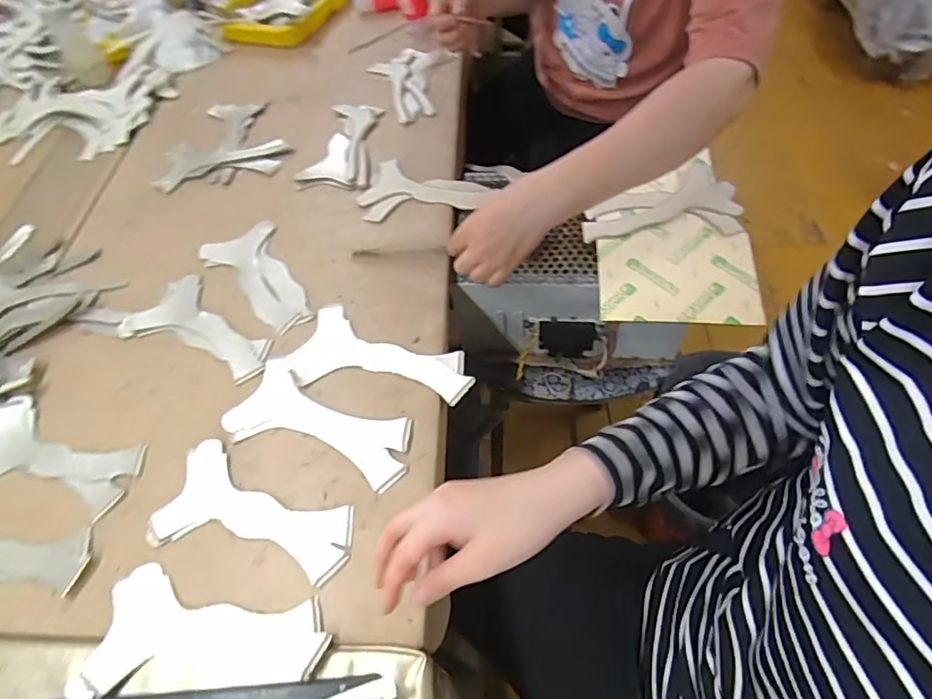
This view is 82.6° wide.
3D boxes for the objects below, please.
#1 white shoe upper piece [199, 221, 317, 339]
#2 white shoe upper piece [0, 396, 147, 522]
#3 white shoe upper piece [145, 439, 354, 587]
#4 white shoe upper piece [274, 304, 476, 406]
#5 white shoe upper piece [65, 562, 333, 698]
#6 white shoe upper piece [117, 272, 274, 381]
[{"bbox_3d":[-0.247,-0.090,0.652,0.089,0.005,0.189,-37,60,-17],"label":"white shoe upper piece"},{"bbox_3d":[-0.420,0.111,0.537,0.186,0.006,0.095,10,58,13],"label":"white shoe upper piece"},{"bbox_3d":[-0.193,0.154,0.486,0.186,0.004,0.094,15,59,15],"label":"white shoe upper piece"},{"bbox_3d":[-0.094,0.017,0.564,0.199,0.005,0.098,21,61,18],"label":"white shoe upper piece"},{"bbox_3d":[-0.208,0.233,0.432,0.189,0.012,0.092,0,57,7],"label":"white shoe upper piece"},{"bbox_3d":[-0.300,-0.031,0.618,0.192,0.006,0.100,17,61,16],"label":"white shoe upper piece"}]

